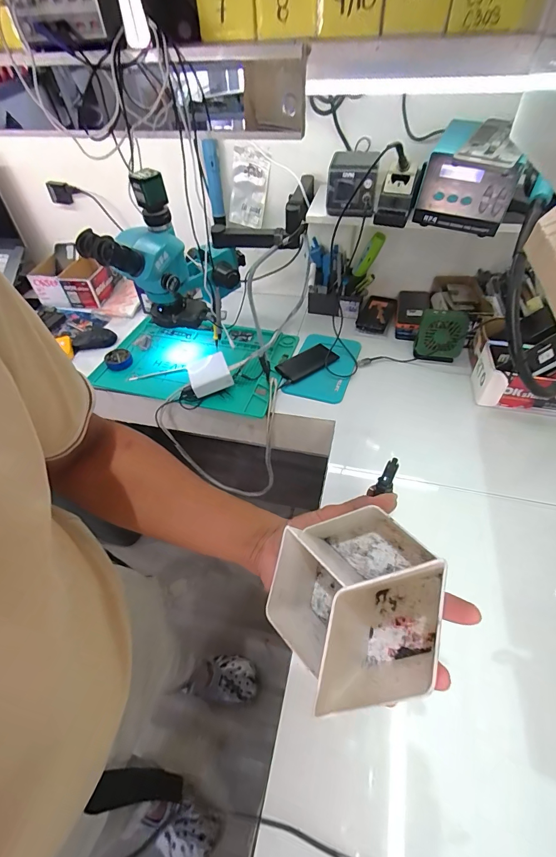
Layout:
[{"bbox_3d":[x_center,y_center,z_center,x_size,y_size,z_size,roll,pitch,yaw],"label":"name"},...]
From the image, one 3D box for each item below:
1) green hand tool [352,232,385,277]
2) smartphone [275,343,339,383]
[{"bbox_3d":[0.221,-0.419,0.877,0.030,0.144,0.023,-19,81,-14],"label":"green hand tool"},{"bbox_3d":[0.066,-0.153,0.840,0.139,0.012,0.069,-30,65,-24],"label":"smartphone"}]

